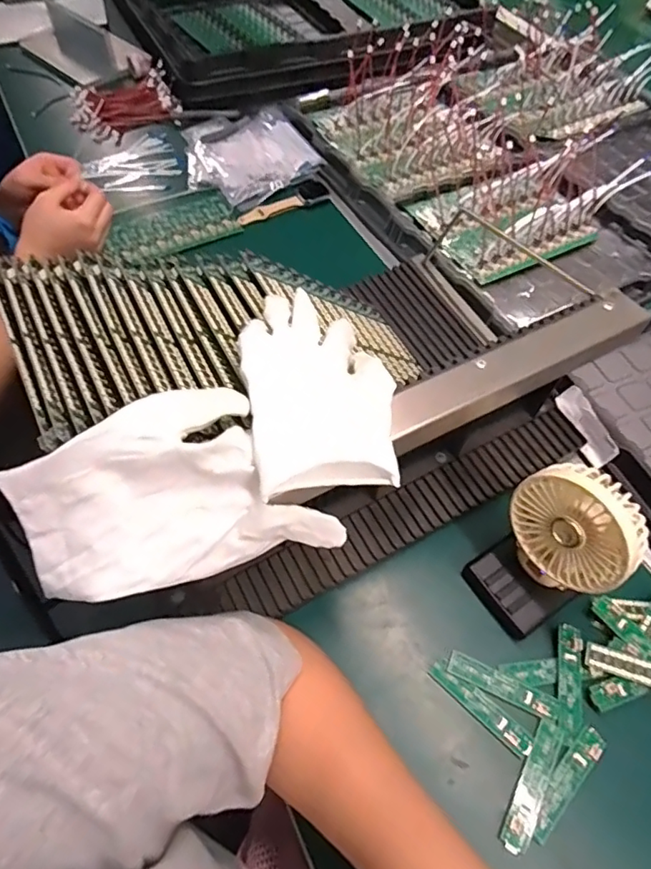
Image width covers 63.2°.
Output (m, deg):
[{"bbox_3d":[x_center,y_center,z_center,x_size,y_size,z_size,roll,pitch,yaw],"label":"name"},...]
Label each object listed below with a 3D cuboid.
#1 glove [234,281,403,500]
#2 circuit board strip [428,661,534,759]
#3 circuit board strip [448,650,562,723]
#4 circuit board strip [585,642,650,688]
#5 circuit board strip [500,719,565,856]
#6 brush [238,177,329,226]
[{"bbox_3d":[-0.008,-0.038,0.347,0.099,0.025,0.180,4,45,-23],"label":"glove"},{"bbox_3d":[0.116,0.203,0.396,0.084,0.005,0.017,39,64,21],"label":"circuit board strip"},{"bbox_3d":[0.136,0.191,0.402,0.083,0.004,0.017,21,59,15],"label":"circuit board strip"},{"bbox_3d":[0.243,0.180,0.401,0.086,0.005,0.018,16,72,12],"label":"circuit board strip"},{"bbox_3d":[0.146,0.243,0.368,0.018,0.004,0.085,29,61,16],"label":"circuit board strip"},{"bbox_3d":[-0.055,-0.304,0.699,0.127,0.012,0.037,-31,63,-20],"label":"brush"}]

